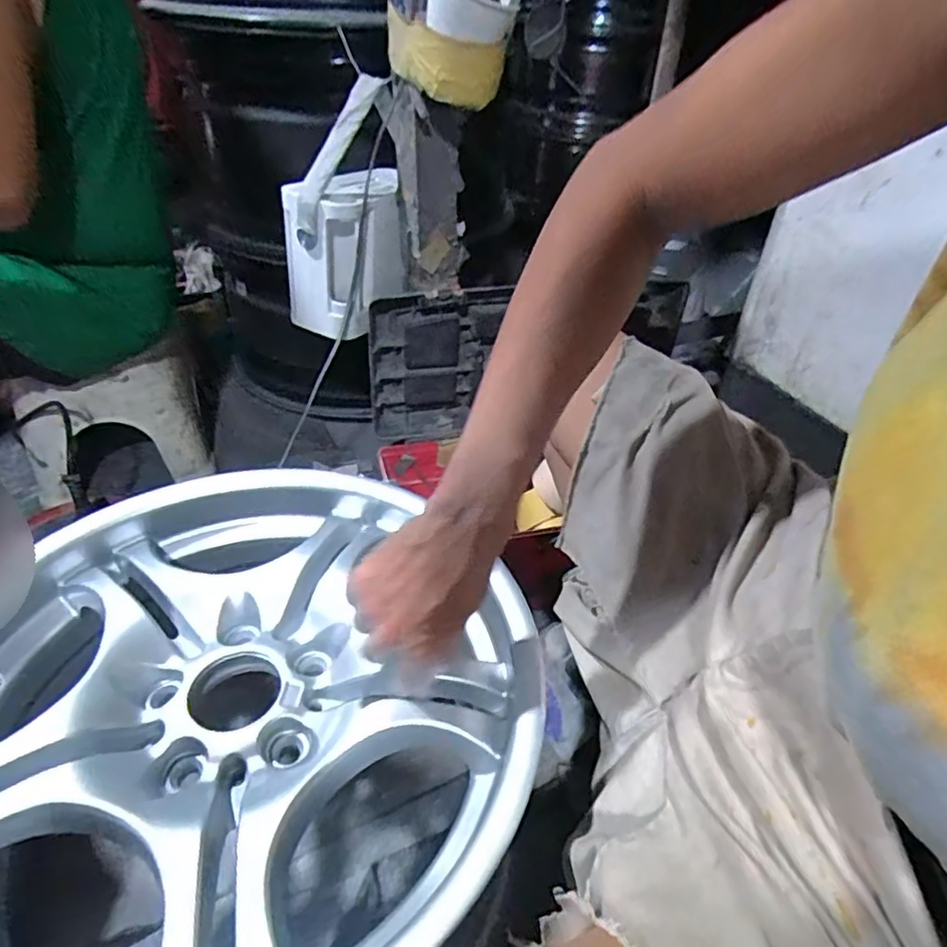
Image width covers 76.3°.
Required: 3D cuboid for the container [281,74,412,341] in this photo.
[{"bbox_3d":[-0.150,-0.297,0.696,0.135,0.232,0.129,-4,40,-10],"label":"container"}]

